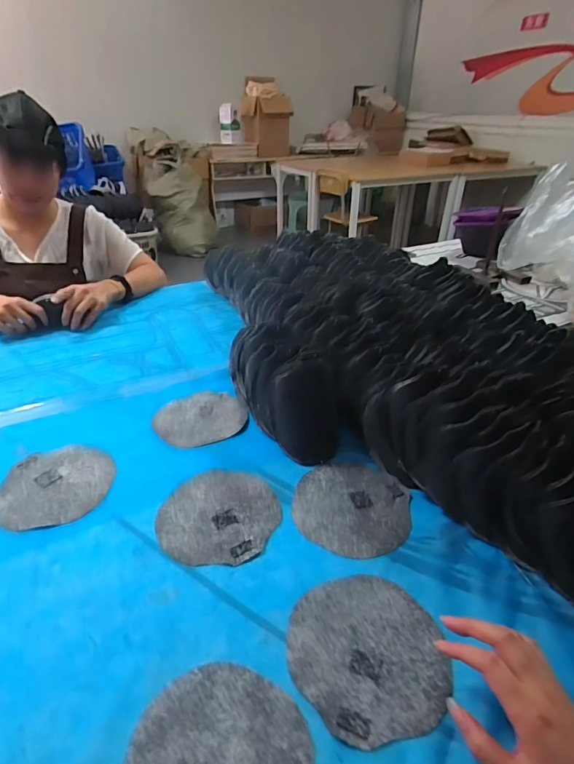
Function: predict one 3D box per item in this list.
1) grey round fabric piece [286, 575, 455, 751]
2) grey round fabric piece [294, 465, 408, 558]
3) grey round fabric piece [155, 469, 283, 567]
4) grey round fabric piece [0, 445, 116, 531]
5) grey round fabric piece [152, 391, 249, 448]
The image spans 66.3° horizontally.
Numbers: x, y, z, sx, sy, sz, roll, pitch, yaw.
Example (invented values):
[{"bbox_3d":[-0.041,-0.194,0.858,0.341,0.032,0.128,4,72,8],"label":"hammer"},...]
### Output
[{"bbox_3d":[0.075,0.251,0.413,0.138,0.012,0.144,-1,33,1],"label":"grey round fabric piece"},{"bbox_3d":[0.081,0.157,0.559,0.142,0.006,0.140,-1,33,1],"label":"grey round fabric piece"},{"bbox_3d":[-0.083,0.163,0.549,0.143,0.009,0.146,-1,33,1],"label":"grey round fabric piece"},{"bbox_3d":[-0.306,0.134,0.584,0.135,0.005,0.141,-1,33,1],"label":"grey round fabric piece"},{"bbox_3d":[-0.138,0.055,0.704,0.137,0.007,0.137,-1,33,1],"label":"grey round fabric piece"}]

